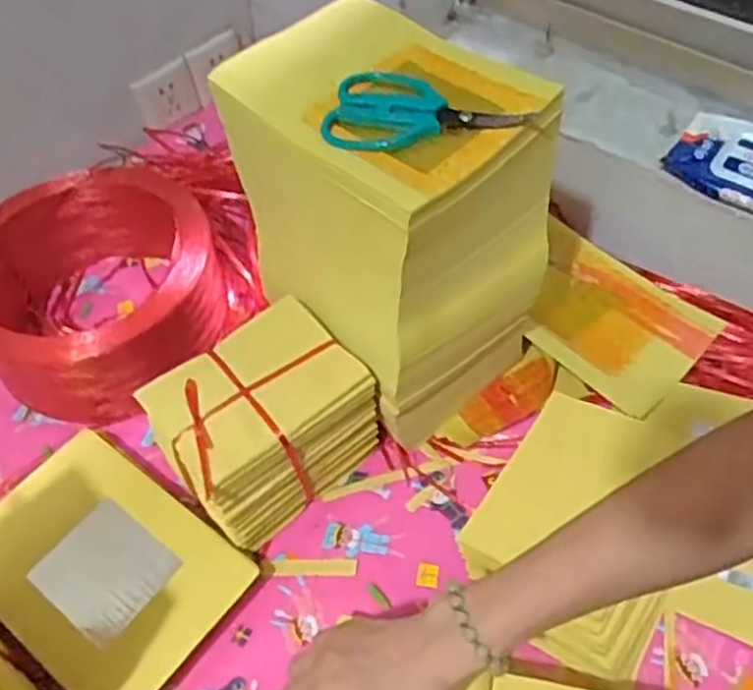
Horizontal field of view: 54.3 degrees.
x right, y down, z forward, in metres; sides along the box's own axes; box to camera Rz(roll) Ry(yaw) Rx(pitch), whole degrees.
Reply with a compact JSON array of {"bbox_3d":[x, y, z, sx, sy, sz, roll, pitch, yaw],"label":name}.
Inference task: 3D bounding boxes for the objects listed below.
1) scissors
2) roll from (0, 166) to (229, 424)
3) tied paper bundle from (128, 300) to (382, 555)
[{"bbox_3d":[0.035,-0.168,0.541,0.146,0.017,0.077,13,54,14],"label":"scissors"},{"bbox_3d":[-0.307,-0.059,0.805,0.253,0.139,0.239,-2,52,3],"label":"roll"},{"bbox_3d":[-0.096,0.073,0.667,0.166,0.149,0.119,-34,57,-21],"label":"tied paper bundle"}]

